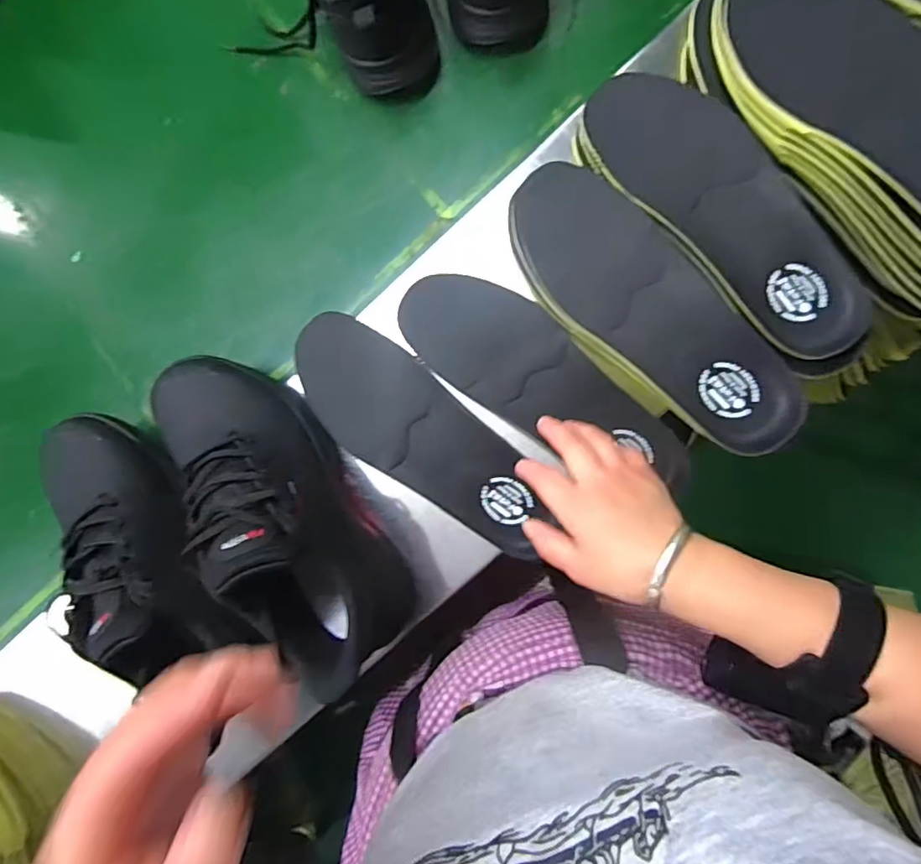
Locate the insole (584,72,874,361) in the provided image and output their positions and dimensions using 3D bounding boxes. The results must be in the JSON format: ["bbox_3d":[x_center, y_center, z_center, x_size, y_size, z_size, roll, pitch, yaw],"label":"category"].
[{"bbox_3d":[0.196,-0.169,0.411,0.089,0.021,0.261,-41,78,15],"label":"insole"}]

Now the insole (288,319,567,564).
[{"bbox_3d":[-0.039,0.000,0.467,0.253,0.013,0.088,42,94,6],"label":"insole"}]

